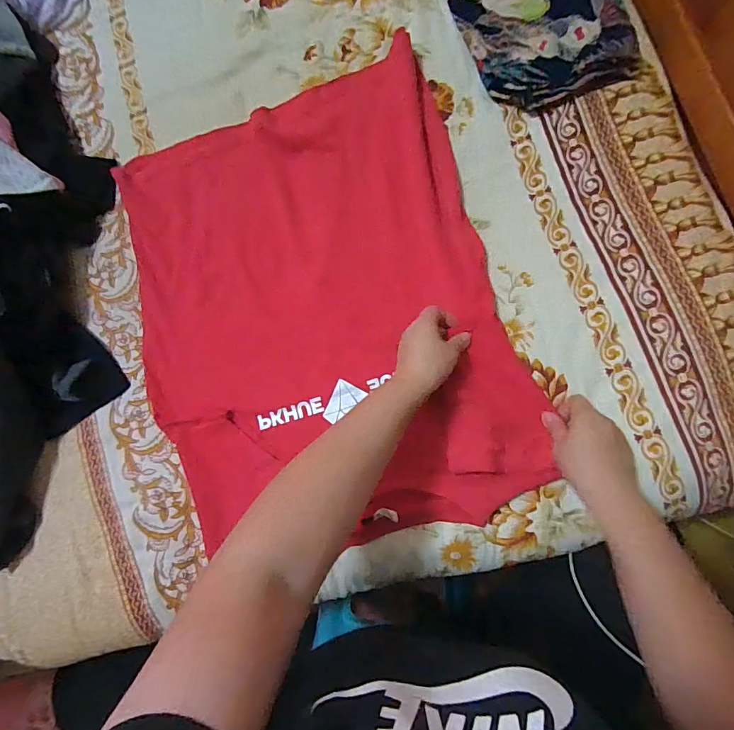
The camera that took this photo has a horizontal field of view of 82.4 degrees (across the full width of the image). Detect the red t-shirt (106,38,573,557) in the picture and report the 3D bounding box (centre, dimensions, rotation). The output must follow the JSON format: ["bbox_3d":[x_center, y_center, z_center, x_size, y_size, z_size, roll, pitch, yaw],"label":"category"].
[{"bbox_3d":[-0.060,-0.065,0.509,0.419,0.037,0.543,-20,82,4],"label":"red t-shirt"}]

